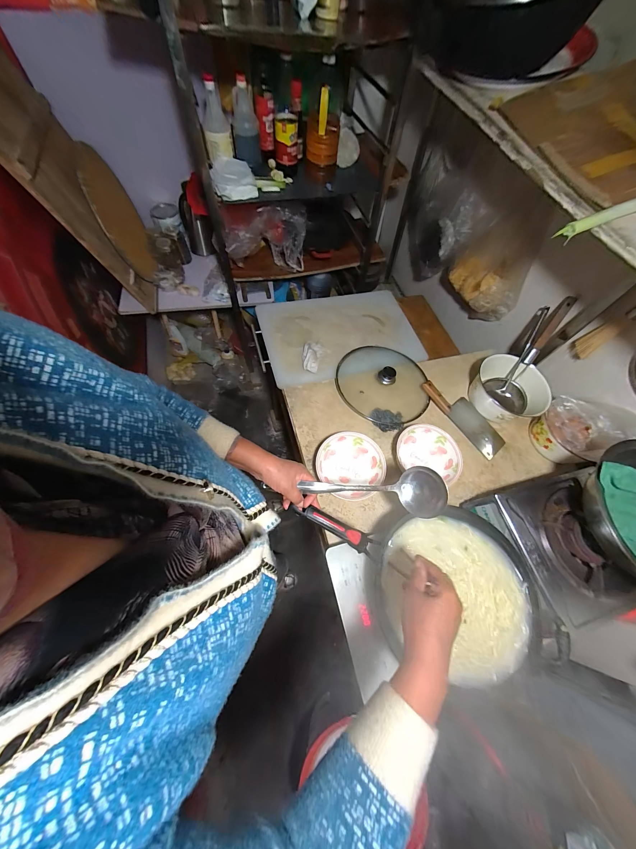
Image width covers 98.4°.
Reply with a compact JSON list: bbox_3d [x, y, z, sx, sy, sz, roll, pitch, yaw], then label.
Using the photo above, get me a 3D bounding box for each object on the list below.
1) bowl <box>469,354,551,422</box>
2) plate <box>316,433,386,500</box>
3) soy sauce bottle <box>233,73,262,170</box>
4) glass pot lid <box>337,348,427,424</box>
[{"bbox_3d":[0.586,-0.098,0.853,0.210,0.098,0.186,37,69,15],"label":"bowl"},{"bbox_3d":[0.083,0.109,0.719,0.172,0.058,0.163,1,65,-1],"label":"plate"},{"bbox_3d":[-0.231,-0.952,0.881,0.086,0.184,0.073,-27,69,-13],"label":"soy sauce bottle"},{"bbox_3d":[0.212,-0.147,0.847,0.283,0.059,0.284,1,65,-1],"label":"glass pot lid"}]

